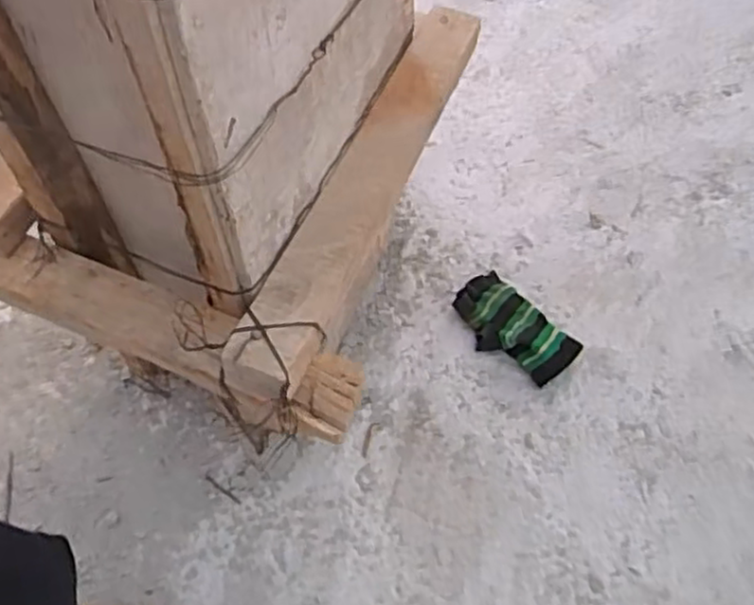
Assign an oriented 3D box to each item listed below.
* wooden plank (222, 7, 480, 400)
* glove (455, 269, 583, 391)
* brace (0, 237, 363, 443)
[{"bbox_3d":[0.000,-0.115,0.649,0.068,0.031,0.446,18,62,13],"label":"wooden plank"},{"bbox_3d":[0.162,0.030,0.877,0.080,0.037,0.148,-33,63,-15],"label":"glove"},{"bbox_3d":[-0.189,0.018,0.600,0.365,0.041,0.067,20,63,14],"label":"brace"}]

